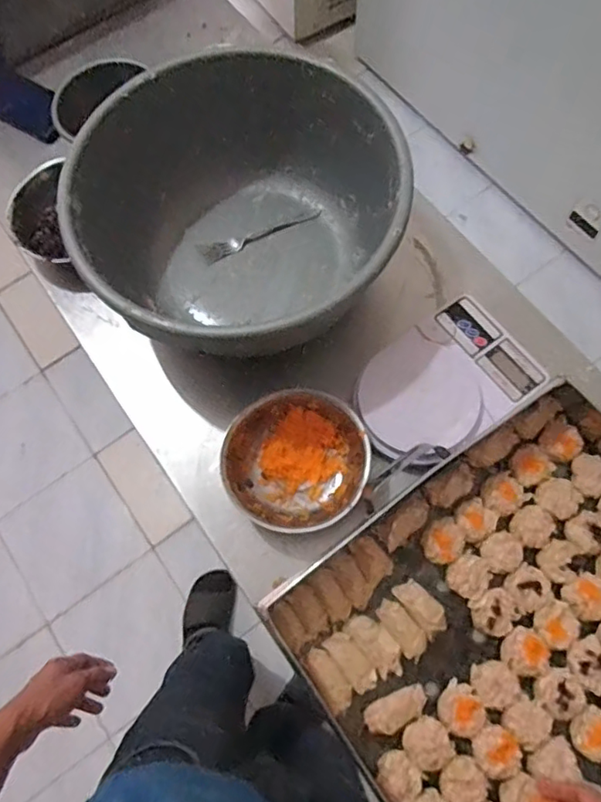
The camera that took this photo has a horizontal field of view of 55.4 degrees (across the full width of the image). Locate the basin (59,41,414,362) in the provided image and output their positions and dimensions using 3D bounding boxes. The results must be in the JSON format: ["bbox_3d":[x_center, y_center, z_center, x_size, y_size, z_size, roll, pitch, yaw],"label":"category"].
[{"bbox_3d":[-0.071,-0.216,0.680,0.354,0.165,0.356,-1,70,2],"label":"basin"}]

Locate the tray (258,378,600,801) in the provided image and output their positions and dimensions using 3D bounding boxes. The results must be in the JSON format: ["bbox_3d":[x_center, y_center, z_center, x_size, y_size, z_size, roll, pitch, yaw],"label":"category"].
[{"bbox_3d":[0.252,0.241,0.553,0.427,0.082,0.411,-34,73,-10],"label":"tray"}]

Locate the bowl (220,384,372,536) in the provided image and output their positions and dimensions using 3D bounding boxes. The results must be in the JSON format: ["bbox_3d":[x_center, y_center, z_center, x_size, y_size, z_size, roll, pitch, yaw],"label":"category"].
[{"bbox_3d":[-0.004,0.067,0.648,0.157,0.046,0.158,-1,70,2],"label":"bowl"}]

